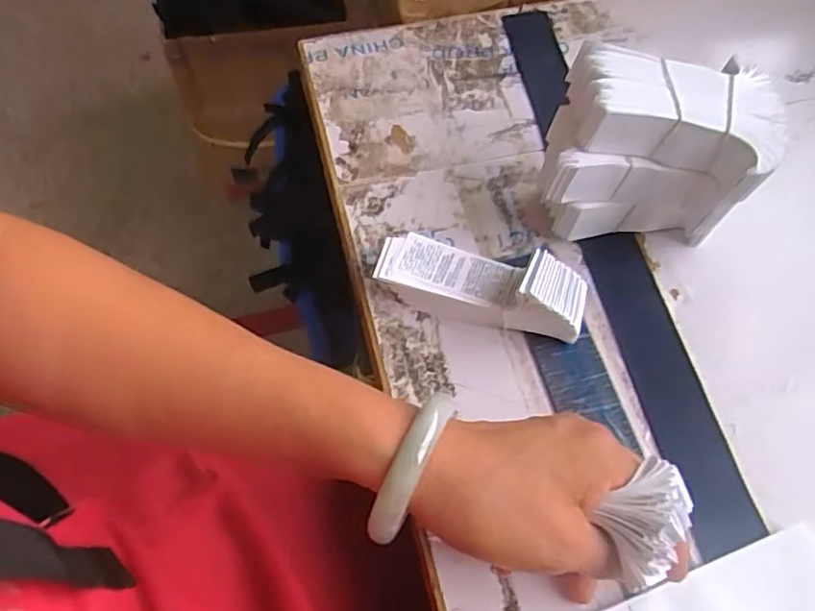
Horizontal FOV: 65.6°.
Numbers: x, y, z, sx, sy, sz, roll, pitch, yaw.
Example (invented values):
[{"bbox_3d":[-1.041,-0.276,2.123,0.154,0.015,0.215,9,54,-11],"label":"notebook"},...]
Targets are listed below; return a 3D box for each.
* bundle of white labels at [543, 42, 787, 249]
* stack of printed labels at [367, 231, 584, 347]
[{"bbox_3d":[0.146,-0.090,0.385,0.120,0.106,0.075,11,61,6],"label":"bundle of white labels"},{"bbox_3d":[0.042,-0.014,0.373,0.122,0.052,0.037,20,62,10],"label":"stack of printed labels"}]

